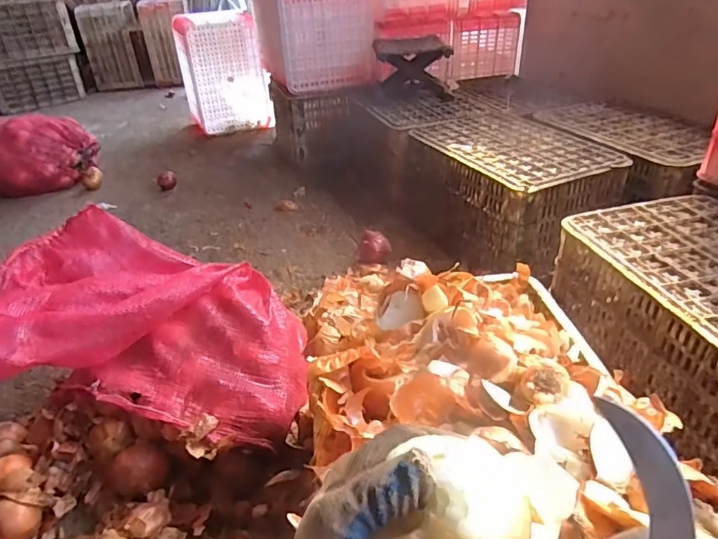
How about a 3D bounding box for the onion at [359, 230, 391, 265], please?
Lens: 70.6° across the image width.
[{"bbox_3d":[0.044,-0.061,1.425,0.091,0.083,0.085,-1,33,4],"label":"onion"}]

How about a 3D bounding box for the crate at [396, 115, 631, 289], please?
[{"bbox_3d":[0.391,-0.224,1.437,0.354,0.284,0.576,-17,35,-20],"label":"crate"}]

